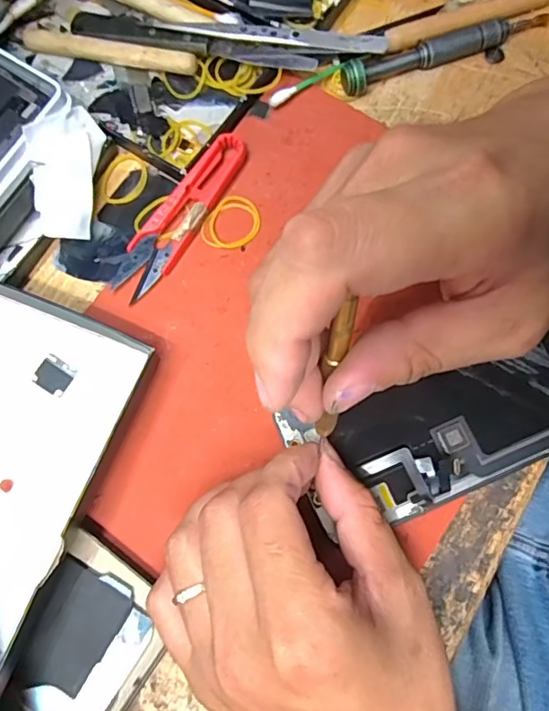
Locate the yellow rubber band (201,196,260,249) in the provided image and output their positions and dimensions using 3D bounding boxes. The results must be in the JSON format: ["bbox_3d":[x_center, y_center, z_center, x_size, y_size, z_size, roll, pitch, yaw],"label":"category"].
[{"bbox_3d":[-0.022,-0.069,0.275,0.026,0.004,0.032,38,80,9],"label":"yellow rubber band"}]

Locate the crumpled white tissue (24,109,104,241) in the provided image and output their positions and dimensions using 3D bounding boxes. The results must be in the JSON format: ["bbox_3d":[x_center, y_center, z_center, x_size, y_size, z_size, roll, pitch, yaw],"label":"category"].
[{"bbox_3d":[-0.106,-0.095,0.267,0.025,0.039,0.064,9,77,3],"label":"crumpled white tissue"}]

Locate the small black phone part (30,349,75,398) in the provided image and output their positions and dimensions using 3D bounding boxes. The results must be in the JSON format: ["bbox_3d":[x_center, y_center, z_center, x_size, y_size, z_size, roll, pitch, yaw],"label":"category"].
[{"bbox_3d":[-0.104,0.009,0.247,0.018,0.004,0.016,23,79,6],"label":"small black phone part"}]

